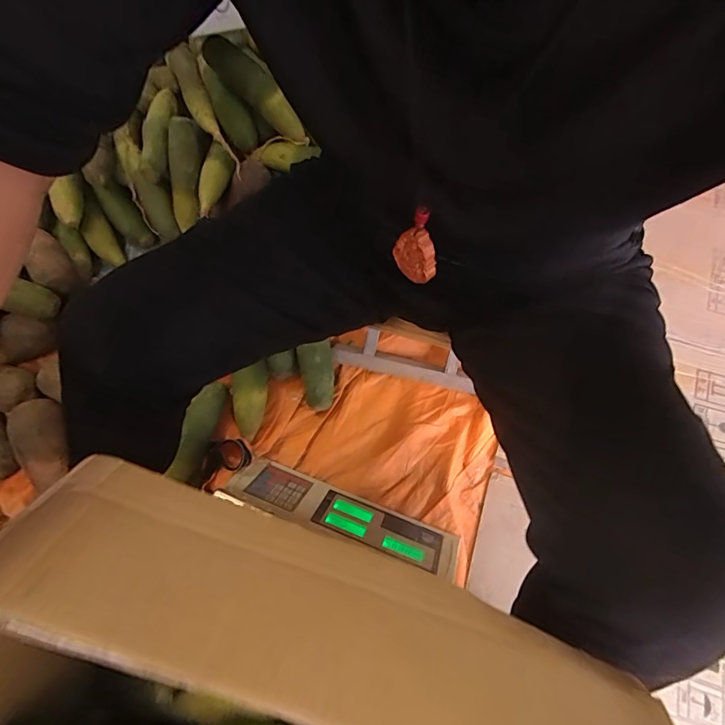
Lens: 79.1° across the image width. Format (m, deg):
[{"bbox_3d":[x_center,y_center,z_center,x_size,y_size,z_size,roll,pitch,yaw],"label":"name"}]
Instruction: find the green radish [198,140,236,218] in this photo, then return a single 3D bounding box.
[{"bbox_3d":[-0.273,-0.330,0.793,0.048,0.040,0.139,13,67,7],"label":"green radish"}]

